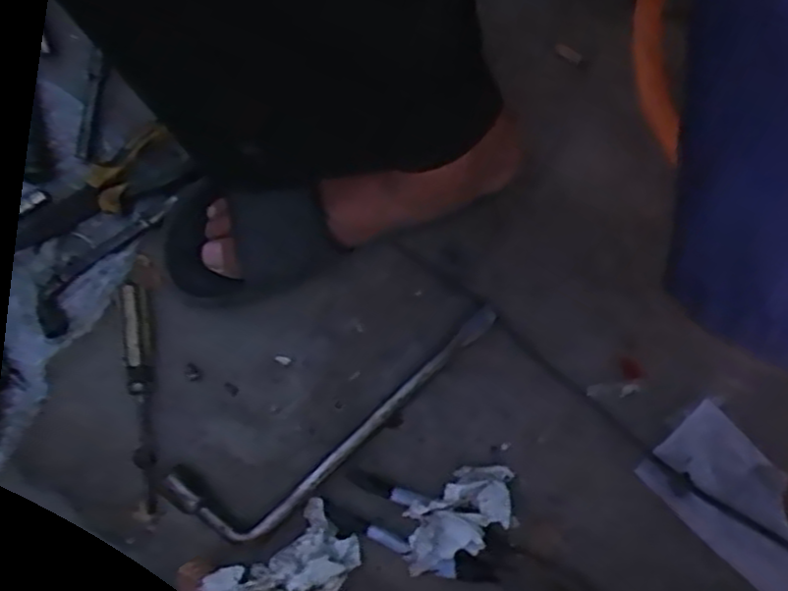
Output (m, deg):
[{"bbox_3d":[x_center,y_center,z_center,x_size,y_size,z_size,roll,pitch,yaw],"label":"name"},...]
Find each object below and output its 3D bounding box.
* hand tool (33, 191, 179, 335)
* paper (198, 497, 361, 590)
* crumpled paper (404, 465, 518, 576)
[{"bbox_3d":[-0.210,-0.027,0.542,0.031,0.009,0.128,37,80,8],"label":"hand tool"},{"bbox_3d":[-0.074,0.190,0.516,0.097,0.028,0.057,-36,82,-8],"label":"paper"},{"bbox_3d":[0.046,0.153,0.524,0.090,0.037,0.051,-26,81,-7],"label":"crumpled paper"}]

